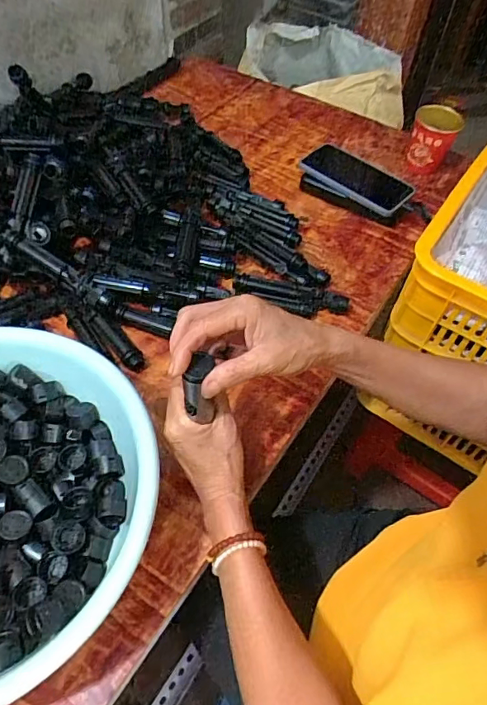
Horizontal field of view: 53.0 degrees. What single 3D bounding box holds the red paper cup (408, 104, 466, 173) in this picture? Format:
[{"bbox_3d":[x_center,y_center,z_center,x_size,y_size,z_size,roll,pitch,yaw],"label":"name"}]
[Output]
[{"bbox_3d":[0.294,-0.330,0.765,0.070,0.085,0.063,21,55,11],"label":"red paper cup"}]

